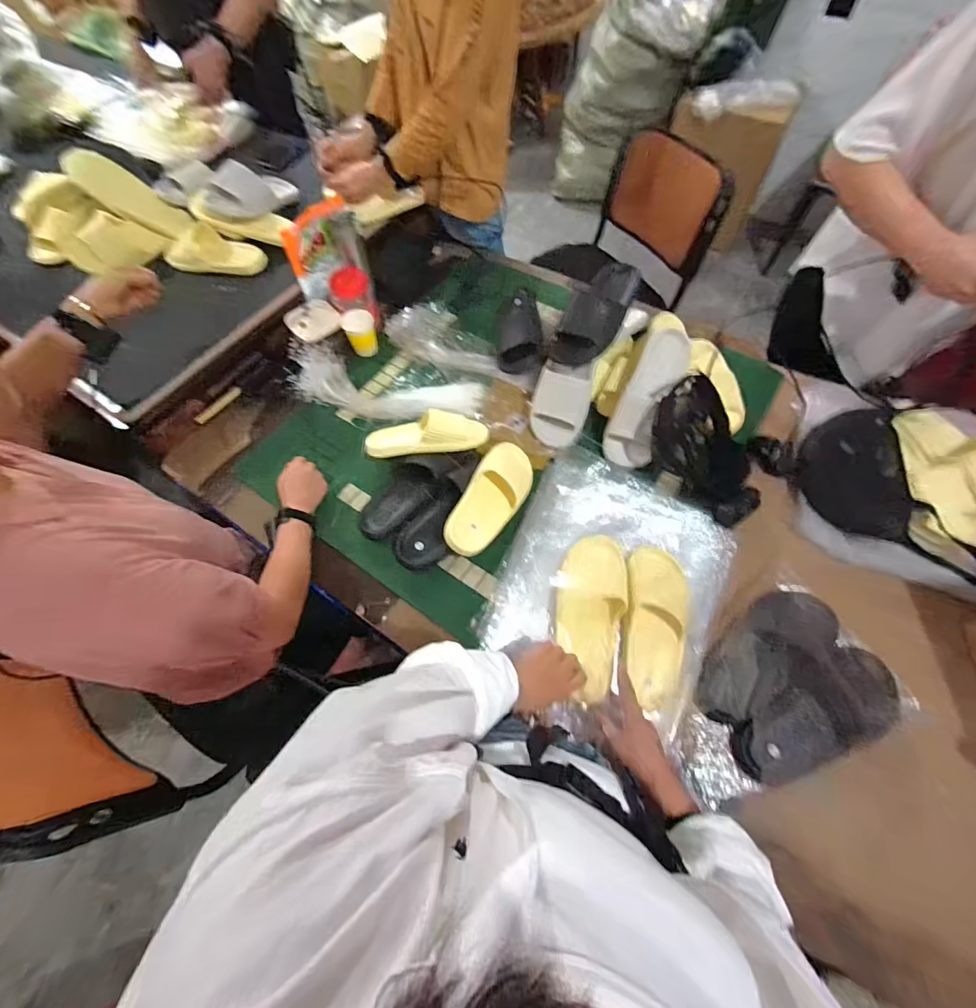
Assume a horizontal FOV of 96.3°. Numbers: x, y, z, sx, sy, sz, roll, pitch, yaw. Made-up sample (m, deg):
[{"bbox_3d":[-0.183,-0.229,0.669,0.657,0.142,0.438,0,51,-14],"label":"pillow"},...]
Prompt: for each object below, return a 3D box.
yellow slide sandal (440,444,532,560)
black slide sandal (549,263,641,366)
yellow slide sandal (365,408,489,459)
[{"bbox_3d":[0.011,-0.015,0.798,0.098,0.064,0.238,22,66,12],"label":"yellow slide sandal"},{"bbox_3d":[0.222,-0.390,0.861,0.110,0.076,0.256,34,84,17],"label":"black slide sandal"},{"bbox_3d":[-0.122,-0.139,0.850,0.235,0.066,0.087,-1,63,1],"label":"yellow slide sandal"}]

